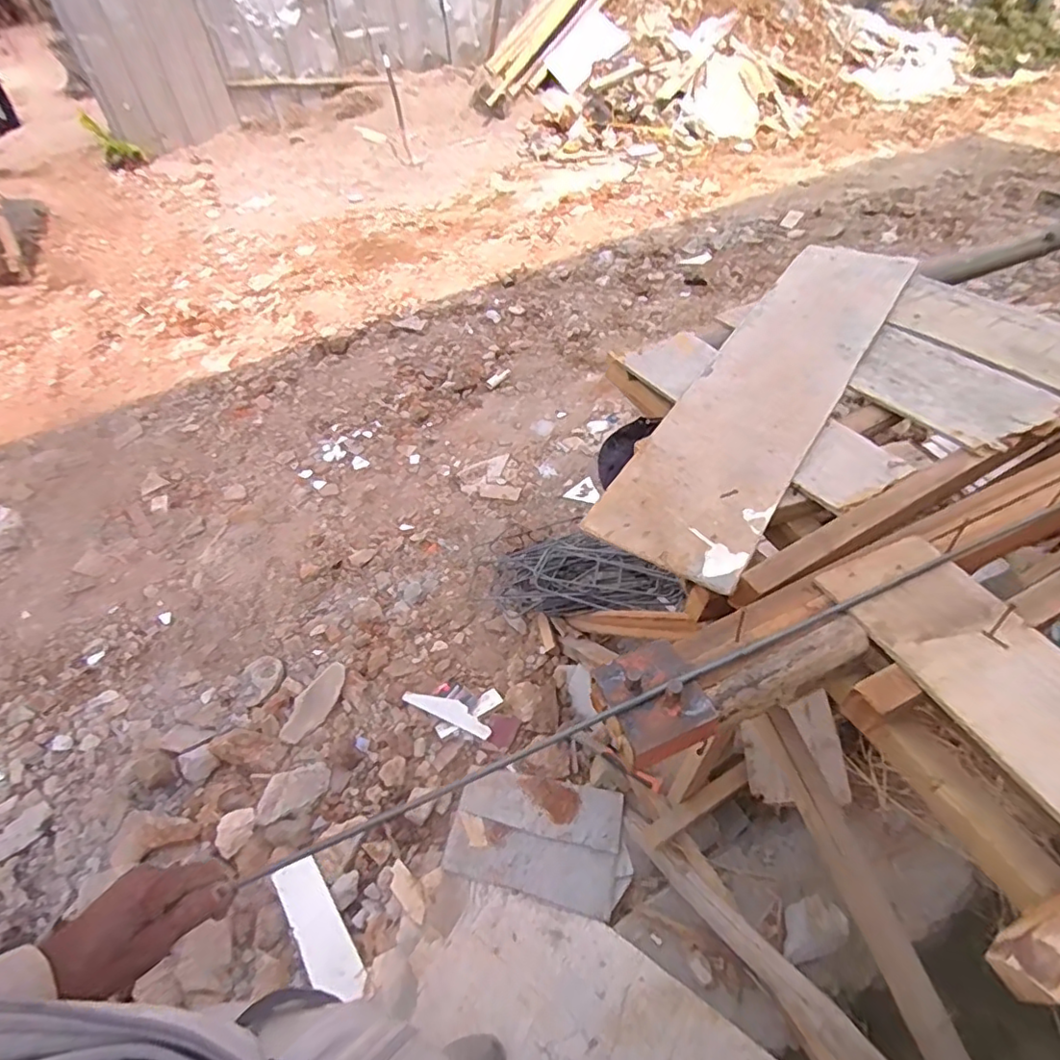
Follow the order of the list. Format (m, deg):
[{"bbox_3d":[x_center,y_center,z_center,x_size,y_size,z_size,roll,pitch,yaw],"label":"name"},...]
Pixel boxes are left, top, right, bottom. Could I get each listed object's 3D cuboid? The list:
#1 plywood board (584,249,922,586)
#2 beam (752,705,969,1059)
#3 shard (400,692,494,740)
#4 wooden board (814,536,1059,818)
[{"bbox_3d":[0.403,-0.260,0.957,0.210,0.025,0.917,26,55,25],"label":"plywood board"},{"bbox_3d":[0.485,0.561,0.799,0.074,0.046,0.664,-23,80,-16],"label":"beam"},{"bbox_3d":[-0.231,0.519,1.701,0.267,0.019,0.064,22,55,11],"label":"shard"},{"bbox_3d":[0.468,0.150,0.569,0.146,0.018,0.368,-21,48,-14],"label":"wooden board"}]

